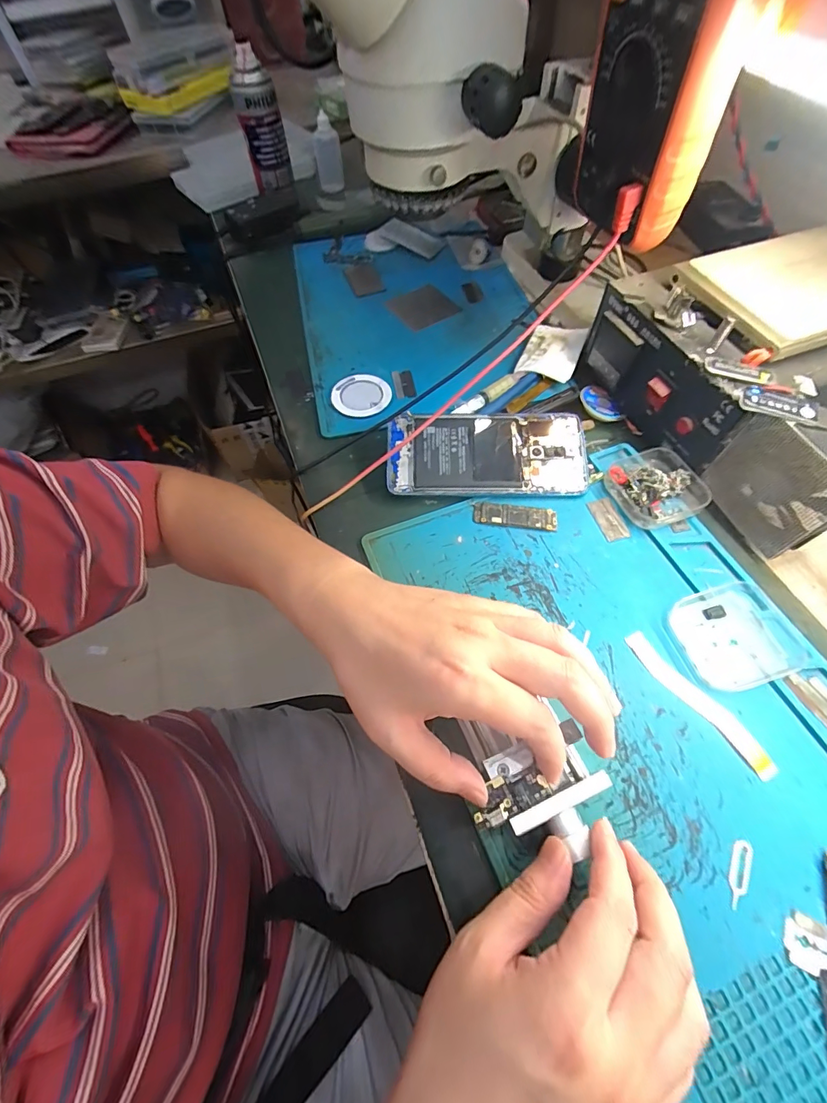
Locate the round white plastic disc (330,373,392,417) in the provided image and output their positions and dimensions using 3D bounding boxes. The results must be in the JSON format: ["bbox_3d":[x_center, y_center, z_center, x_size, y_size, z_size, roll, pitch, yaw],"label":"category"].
[{"bbox_3d":[-0.052,-0.153,0.425,0.055,0.007,0.055,-1,60,2],"label":"round white plastic disc"}]

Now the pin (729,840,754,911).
[{"bbox_3d":[0.172,0.170,0.230,0.009,0.004,0.033,22,61,21],"label":"pin"}]

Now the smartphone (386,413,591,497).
[{"bbox_3d":[0.061,-0.081,0.365,0.162,0.011,0.074,-1,75,1],"label":"smartphone"}]

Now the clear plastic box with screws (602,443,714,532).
[{"bbox_3d":[0.196,-0.053,0.350,0.067,0.024,0.063,-17,61,-6],"label":"clear plastic box with screws"}]

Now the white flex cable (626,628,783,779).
[{"bbox_3d":[0.178,0.092,0.274,0.019,0.004,0.102,-37,65,-16],"label":"white flex cable"}]

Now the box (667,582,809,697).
[{"bbox_3d":[0.213,0.055,0.288,0.073,0.016,0.062,-16,61,-6],"label":"box"}]

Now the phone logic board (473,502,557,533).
[{"bbox_3d":[0.081,-0.029,0.349,0.064,0.004,0.021,7,61,7],"label":"phone logic board"}]

